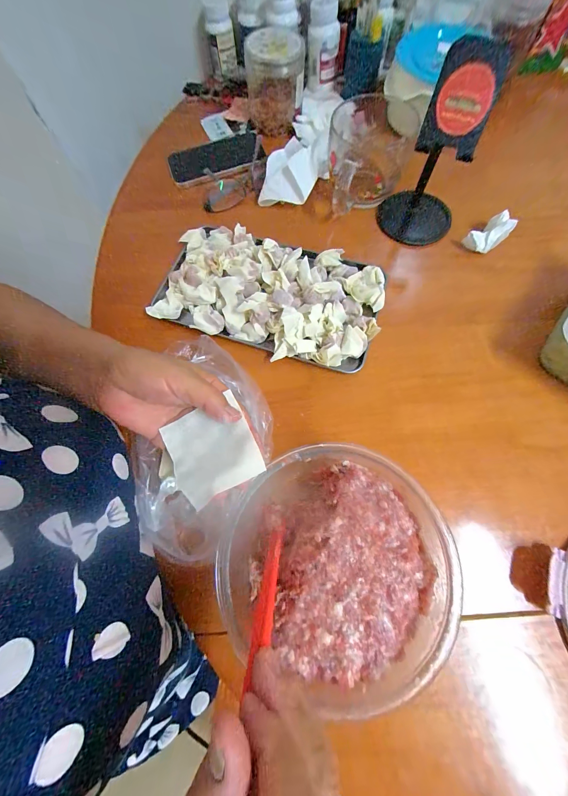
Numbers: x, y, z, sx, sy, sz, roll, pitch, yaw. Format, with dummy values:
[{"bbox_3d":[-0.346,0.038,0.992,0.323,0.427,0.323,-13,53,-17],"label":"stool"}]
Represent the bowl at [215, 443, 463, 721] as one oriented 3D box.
[{"bbox_3d":[0.040,0.125,0.234,0.161,0.066,0.159,0,71,1],"label":"bowl"}]

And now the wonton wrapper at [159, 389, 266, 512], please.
[{"bbox_3d":[-0.059,0.040,0.228,0.070,0.008,0.076,-31,57,3],"label":"wonton wrapper"}]

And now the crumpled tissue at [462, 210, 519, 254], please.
[{"bbox_3d":[0.255,-0.204,0.353,0.045,0.030,0.029,-29,73,-9],"label":"crumpled tissue"}]

